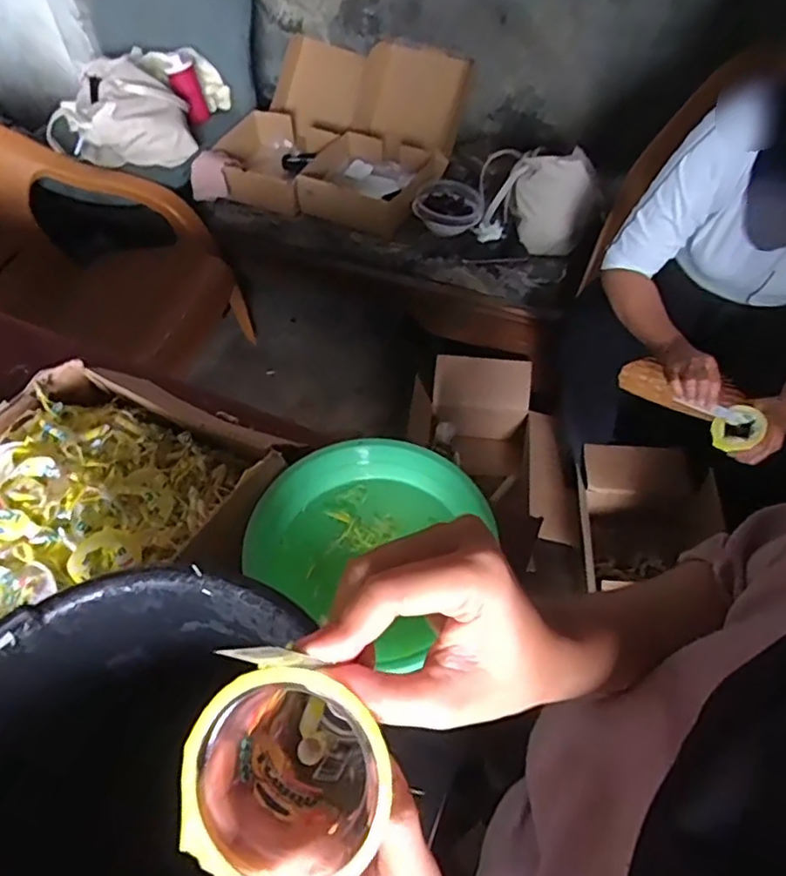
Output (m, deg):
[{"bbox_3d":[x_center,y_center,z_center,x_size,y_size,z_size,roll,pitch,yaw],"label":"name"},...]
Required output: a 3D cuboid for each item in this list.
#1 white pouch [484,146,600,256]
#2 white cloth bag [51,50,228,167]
[{"bbox_3d":[0.354,-0.562,1.420,0.235,0.196,0.108,19,56,14],"label":"white pouch"},{"bbox_3d":[-0.637,-0.823,1.478,0.369,0.172,0.366,7,54,6],"label":"white cloth bag"}]

